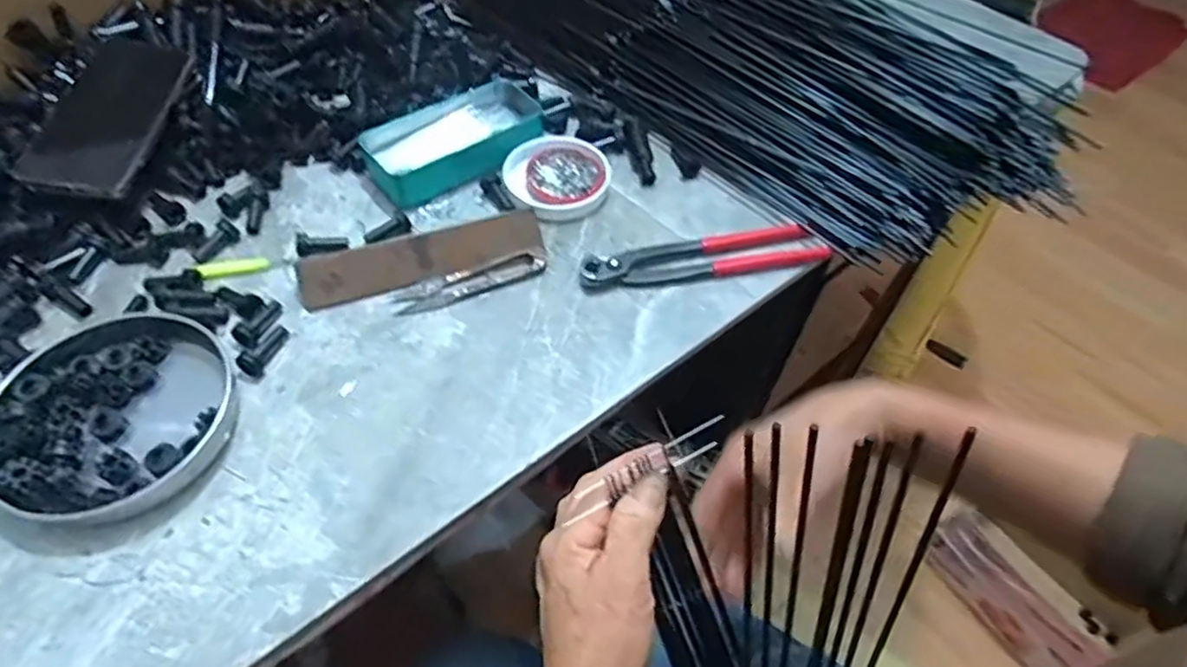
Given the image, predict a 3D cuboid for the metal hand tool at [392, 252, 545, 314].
[{"bbox_3d":[-0.091,-0.038,0.504,0.113,0.008,0.024,-17,56,-15],"label":"metal hand tool"}]

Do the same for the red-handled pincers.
[{"bbox_3d":[0.085,-0.061,0.525,0.197,0.016,0.039,-7,54,-8],"label":"red-handled pincers"}]

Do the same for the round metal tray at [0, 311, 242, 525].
[{"bbox_3d":[-0.295,0.049,0.418,0.130,0.024,0.135,1,53,-1],"label":"round metal tray"}]

